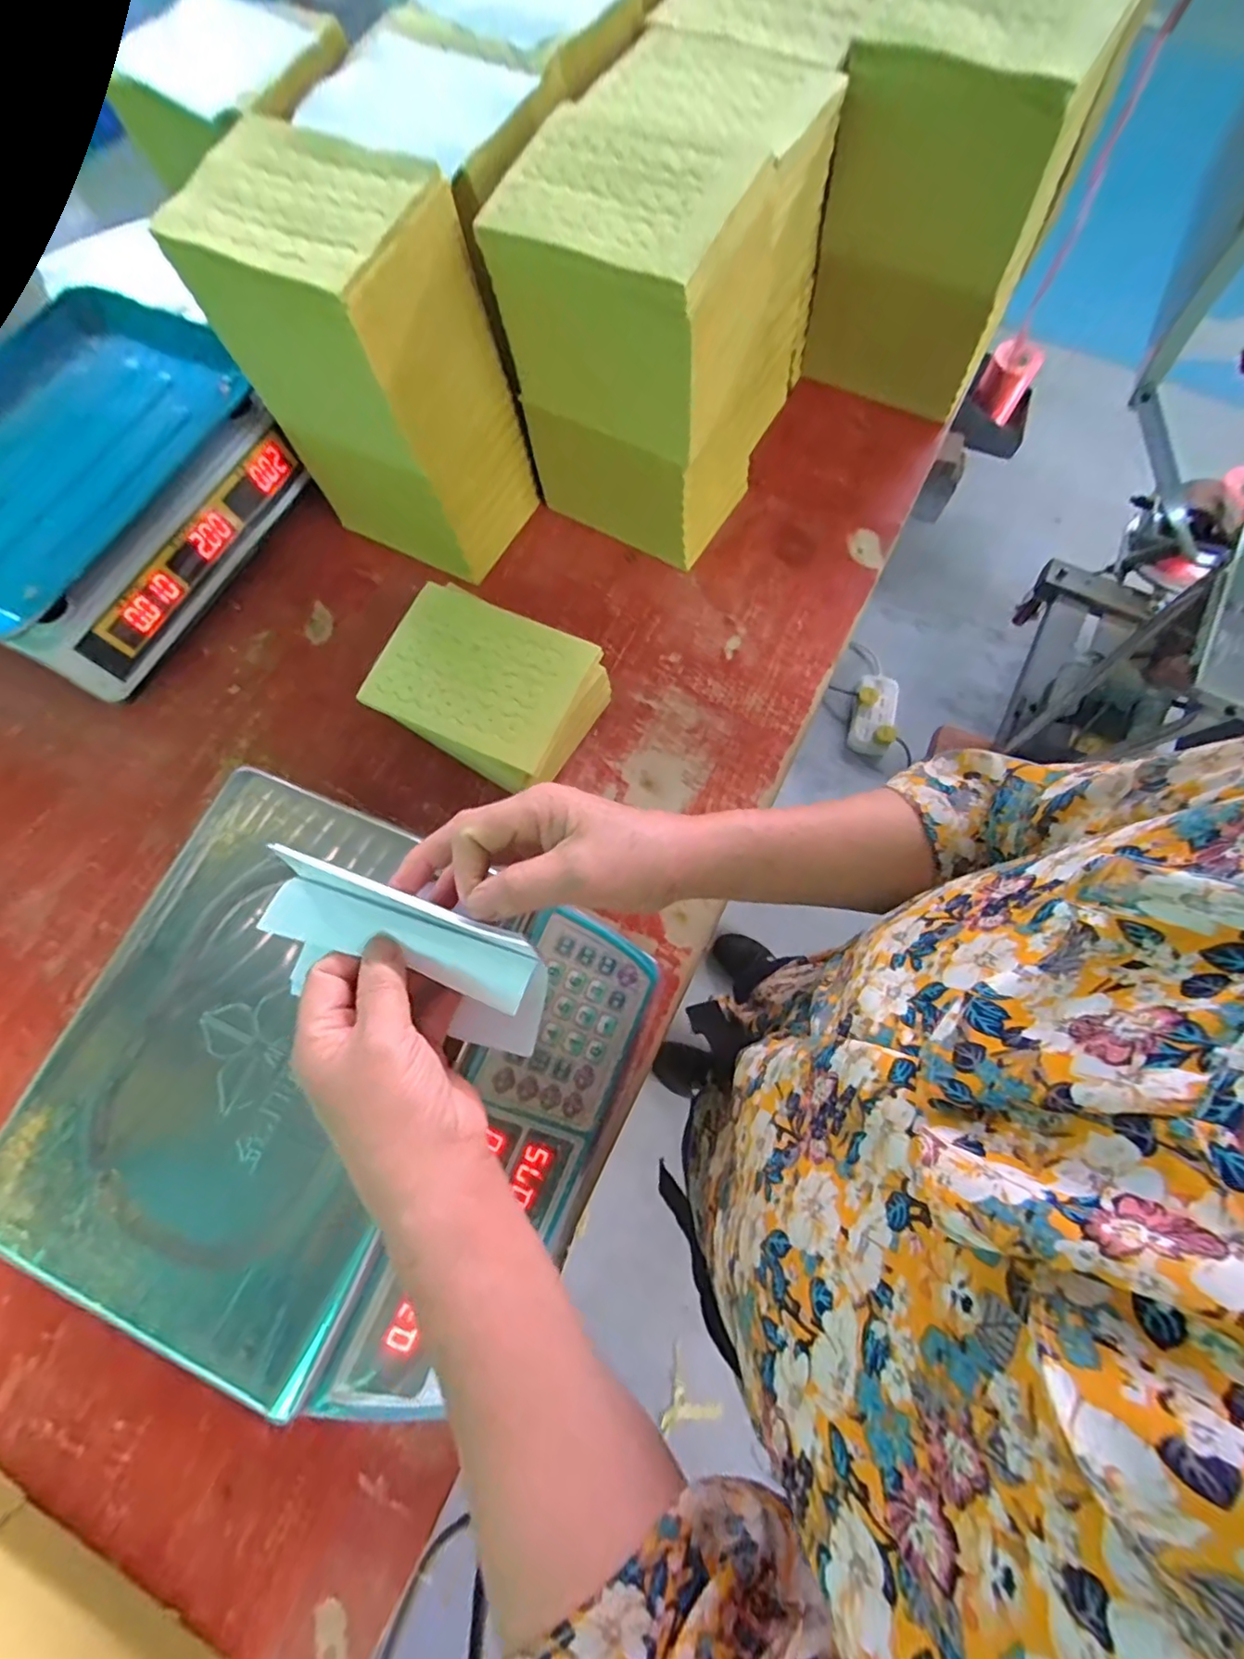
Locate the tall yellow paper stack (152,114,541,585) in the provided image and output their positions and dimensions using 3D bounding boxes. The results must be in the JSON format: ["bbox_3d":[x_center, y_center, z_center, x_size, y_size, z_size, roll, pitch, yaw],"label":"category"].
[{"bbox_3d":[-0.189,-0.353,0.476,0.179,0.231,0.119,27,76,9],"label":"tall yellow paper stack"}]

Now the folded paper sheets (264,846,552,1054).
[{"bbox_3d":[-0.115,0.066,0.314,0.160,0.062,0.065,26,76,-2],"label":"folded paper sheets"}]

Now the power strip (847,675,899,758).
[{"bbox_3d":[0.621,-0.286,1.448,0.096,0.029,0.199,14,73,6],"label":"power strip"}]

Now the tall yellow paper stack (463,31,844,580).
[{"bbox_3d":[0.045,-0.420,0.490,0.172,0.234,0.251,26,76,9],"label":"tall yellow paper stack"}]

